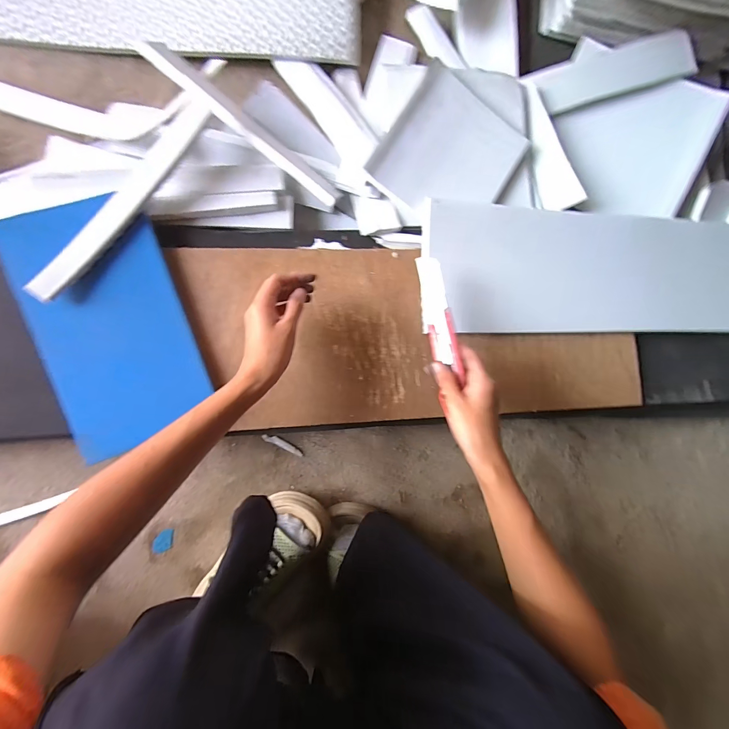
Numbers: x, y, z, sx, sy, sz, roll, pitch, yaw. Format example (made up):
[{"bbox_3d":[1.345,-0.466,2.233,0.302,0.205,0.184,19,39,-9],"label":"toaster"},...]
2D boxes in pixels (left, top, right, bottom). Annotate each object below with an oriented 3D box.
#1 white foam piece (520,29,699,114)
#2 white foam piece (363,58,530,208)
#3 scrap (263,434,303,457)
[{"bbox_3d":[0.368,-0.435,0.522,0.218,0.015,0.075,-10,92,9],"label":"white foam piece"},{"bbox_3d":[0.112,-0.275,0.466,0.164,0.023,0.169,33,86,-7],"label":"white foam piece"},{"bbox_3d":[-0.122,0.120,0.522,0.064,0.004,0.012,26,87,-7],"label":"scrap"}]

